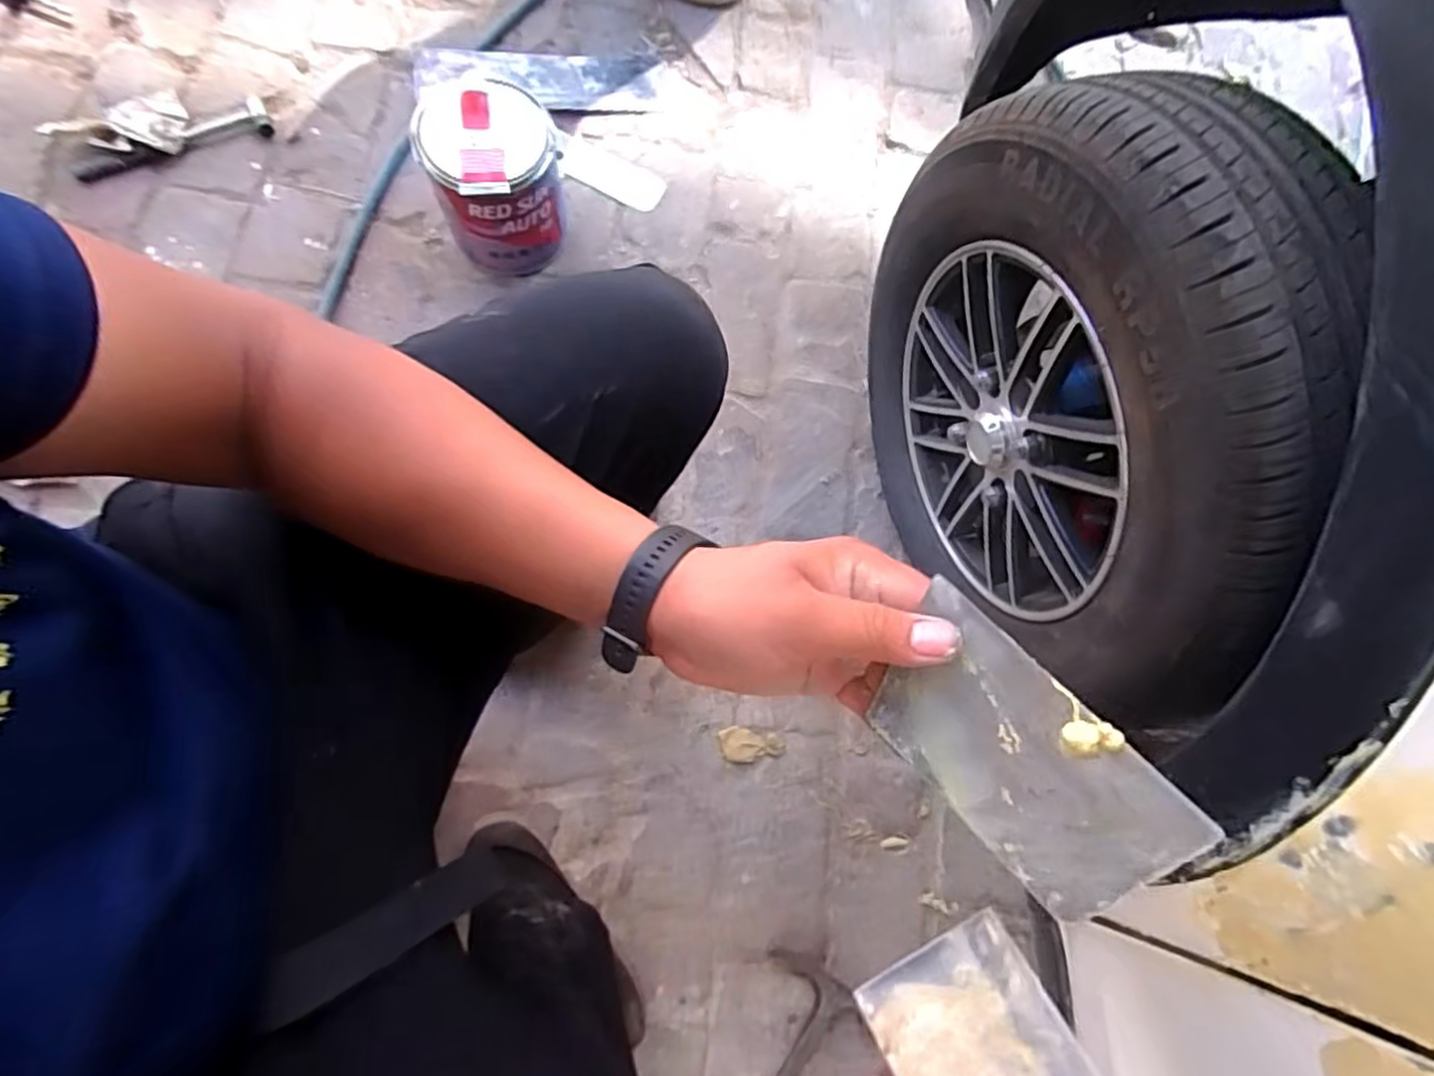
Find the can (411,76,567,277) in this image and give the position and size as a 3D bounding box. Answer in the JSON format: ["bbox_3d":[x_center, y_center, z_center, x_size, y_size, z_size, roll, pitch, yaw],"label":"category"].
[{"bbox_3d":[-0.272,-0.447,0.868,0.153,0.159,0.147,-22,81,-9],"label":"can"}]

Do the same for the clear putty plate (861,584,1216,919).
[{"bbox_3d":[0.118,0.089,0.281,0.123,0.006,0.074,46,120,22],"label":"clear putty plate"}]

